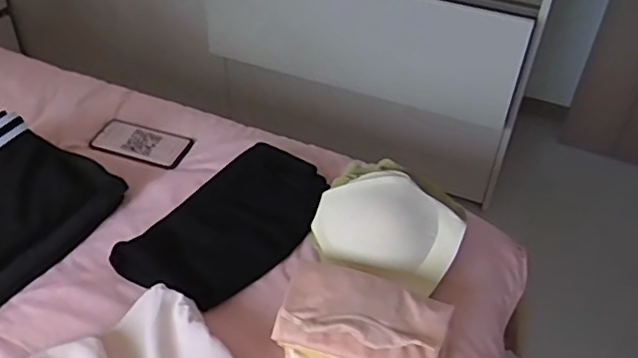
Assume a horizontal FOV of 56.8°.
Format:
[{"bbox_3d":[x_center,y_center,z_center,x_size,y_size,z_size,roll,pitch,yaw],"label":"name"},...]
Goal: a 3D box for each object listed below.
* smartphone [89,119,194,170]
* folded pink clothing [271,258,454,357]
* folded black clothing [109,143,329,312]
[{"bbox_3d":[-0.304,-0.064,1.010,0.171,0.015,0.086,16,41,15],"label":"smartphone"},{"bbox_3d":[0.052,0.173,0.703,0.187,0.083,0.122,16,41,14],"label":"folded pink clothing"},{"bbox_3d":[-0.119,0.062,0.829,0.168,0.048,0.305,30,47,28],"label":"folded black clothing"}]

